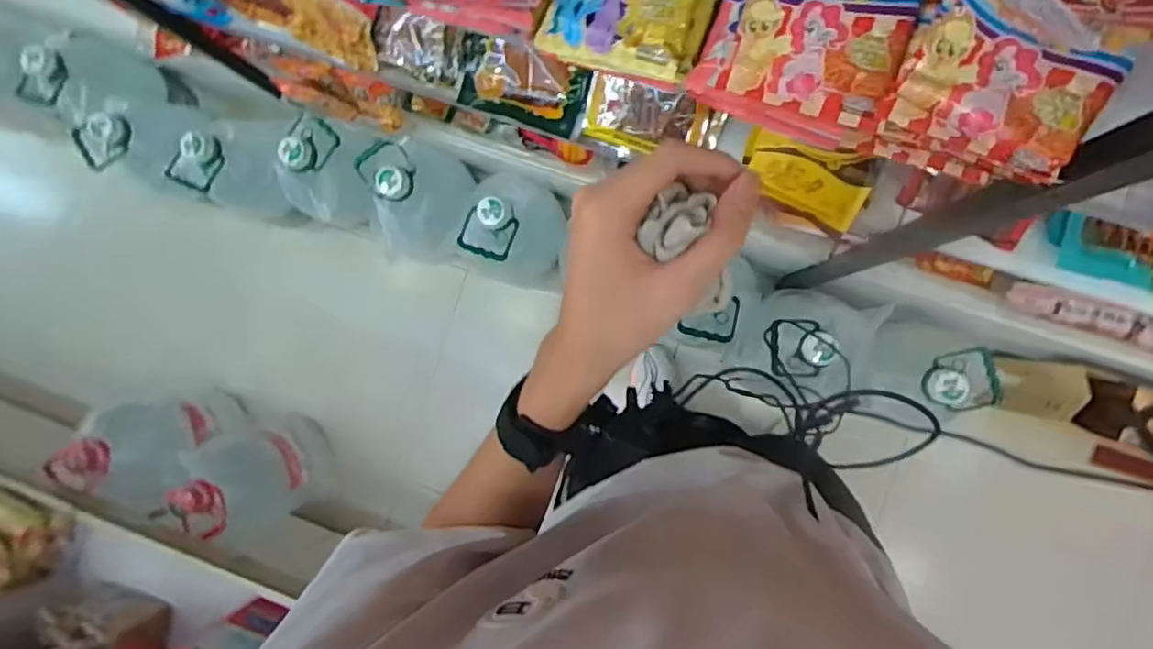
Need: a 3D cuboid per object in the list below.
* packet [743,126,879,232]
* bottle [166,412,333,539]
[{"bbox_3d":[0.295,-0.195,0.814,0.163,0.033,0.092,26,126,15],"label":"packet"},{"bbox_3d":[-0.871,0.411,1.638,0.285,0.416,0.259,-30,86,7],"label":"bottle"}]

